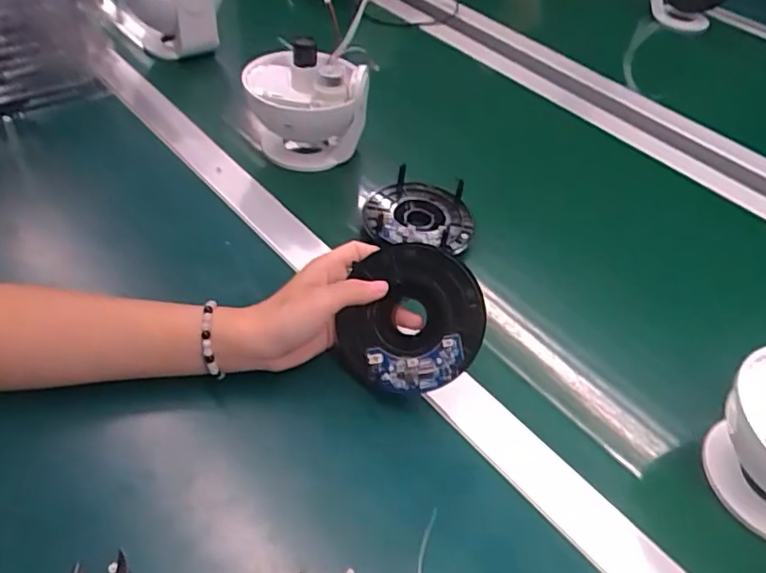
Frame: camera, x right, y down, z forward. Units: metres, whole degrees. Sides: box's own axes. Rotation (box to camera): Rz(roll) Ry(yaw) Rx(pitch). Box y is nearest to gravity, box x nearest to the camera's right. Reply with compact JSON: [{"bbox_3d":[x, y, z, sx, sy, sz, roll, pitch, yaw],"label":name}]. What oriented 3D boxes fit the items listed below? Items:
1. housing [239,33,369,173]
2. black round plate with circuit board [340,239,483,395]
[{"bbox_3d":[-0.078,-0.186,0.580,0.108,0.112,0.102,-6,47,-13],"label":"housing"},{"bbox_3d":[0.022,0.024,0.404,0.092,0.017,0.101,-2,78,7],"label":"black round plate with circuit board"}]

